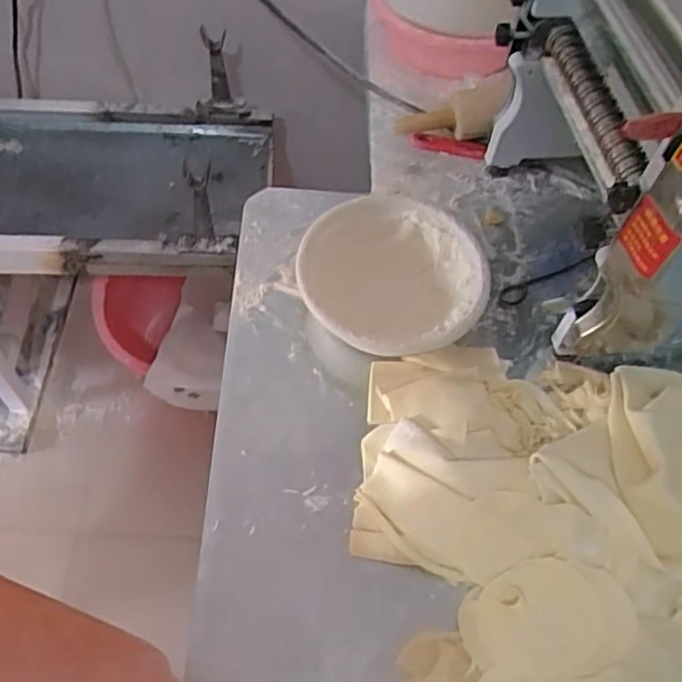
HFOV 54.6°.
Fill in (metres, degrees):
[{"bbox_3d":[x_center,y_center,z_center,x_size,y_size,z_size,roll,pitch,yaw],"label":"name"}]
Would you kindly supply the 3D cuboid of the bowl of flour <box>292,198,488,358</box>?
[{"bbox_3d":[0.051,-0.061,0.699,0.180,0.064,0.183,2,59,-3],"label":"bowl of flour"}]

